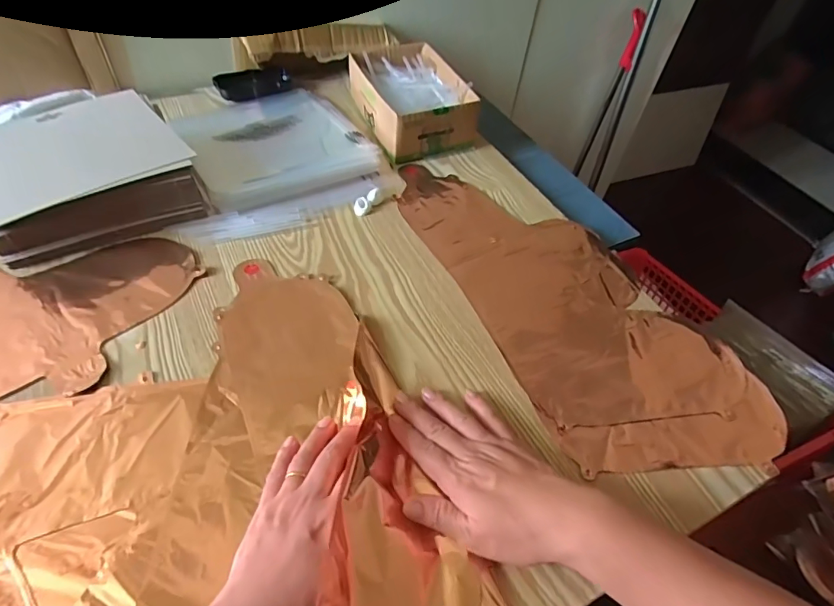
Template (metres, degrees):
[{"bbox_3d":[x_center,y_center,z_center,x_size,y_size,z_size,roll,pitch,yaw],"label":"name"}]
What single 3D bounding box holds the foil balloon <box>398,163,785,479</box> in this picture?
[{"bbox_3d":[0.152,-0.022,0.512,0.208,0.006,0.452,-18,54,-19],"label":"foil balloon"}]

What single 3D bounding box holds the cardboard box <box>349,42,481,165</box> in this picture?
[{"bbox_3d":[-0.009,-0.293,0.678,0.137,0.068,0.197,-18,54,-19],"label":"cardboard box"}]

